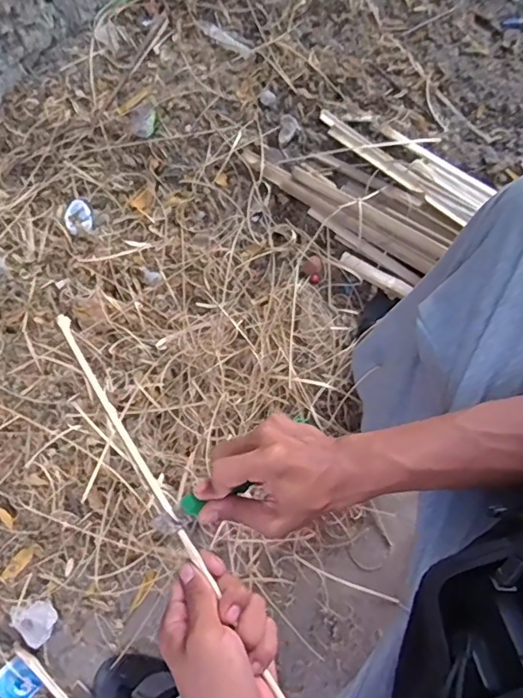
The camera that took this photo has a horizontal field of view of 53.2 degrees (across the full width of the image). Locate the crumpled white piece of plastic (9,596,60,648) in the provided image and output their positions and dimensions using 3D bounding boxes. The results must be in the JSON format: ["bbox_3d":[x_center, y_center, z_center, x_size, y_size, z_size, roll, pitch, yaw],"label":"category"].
[{"bbox_3d":[-0.332,0.397,0.766,0.056,0.022,0.065,-39,77,-10],"label":"crumpled white piece of plastic"}]

